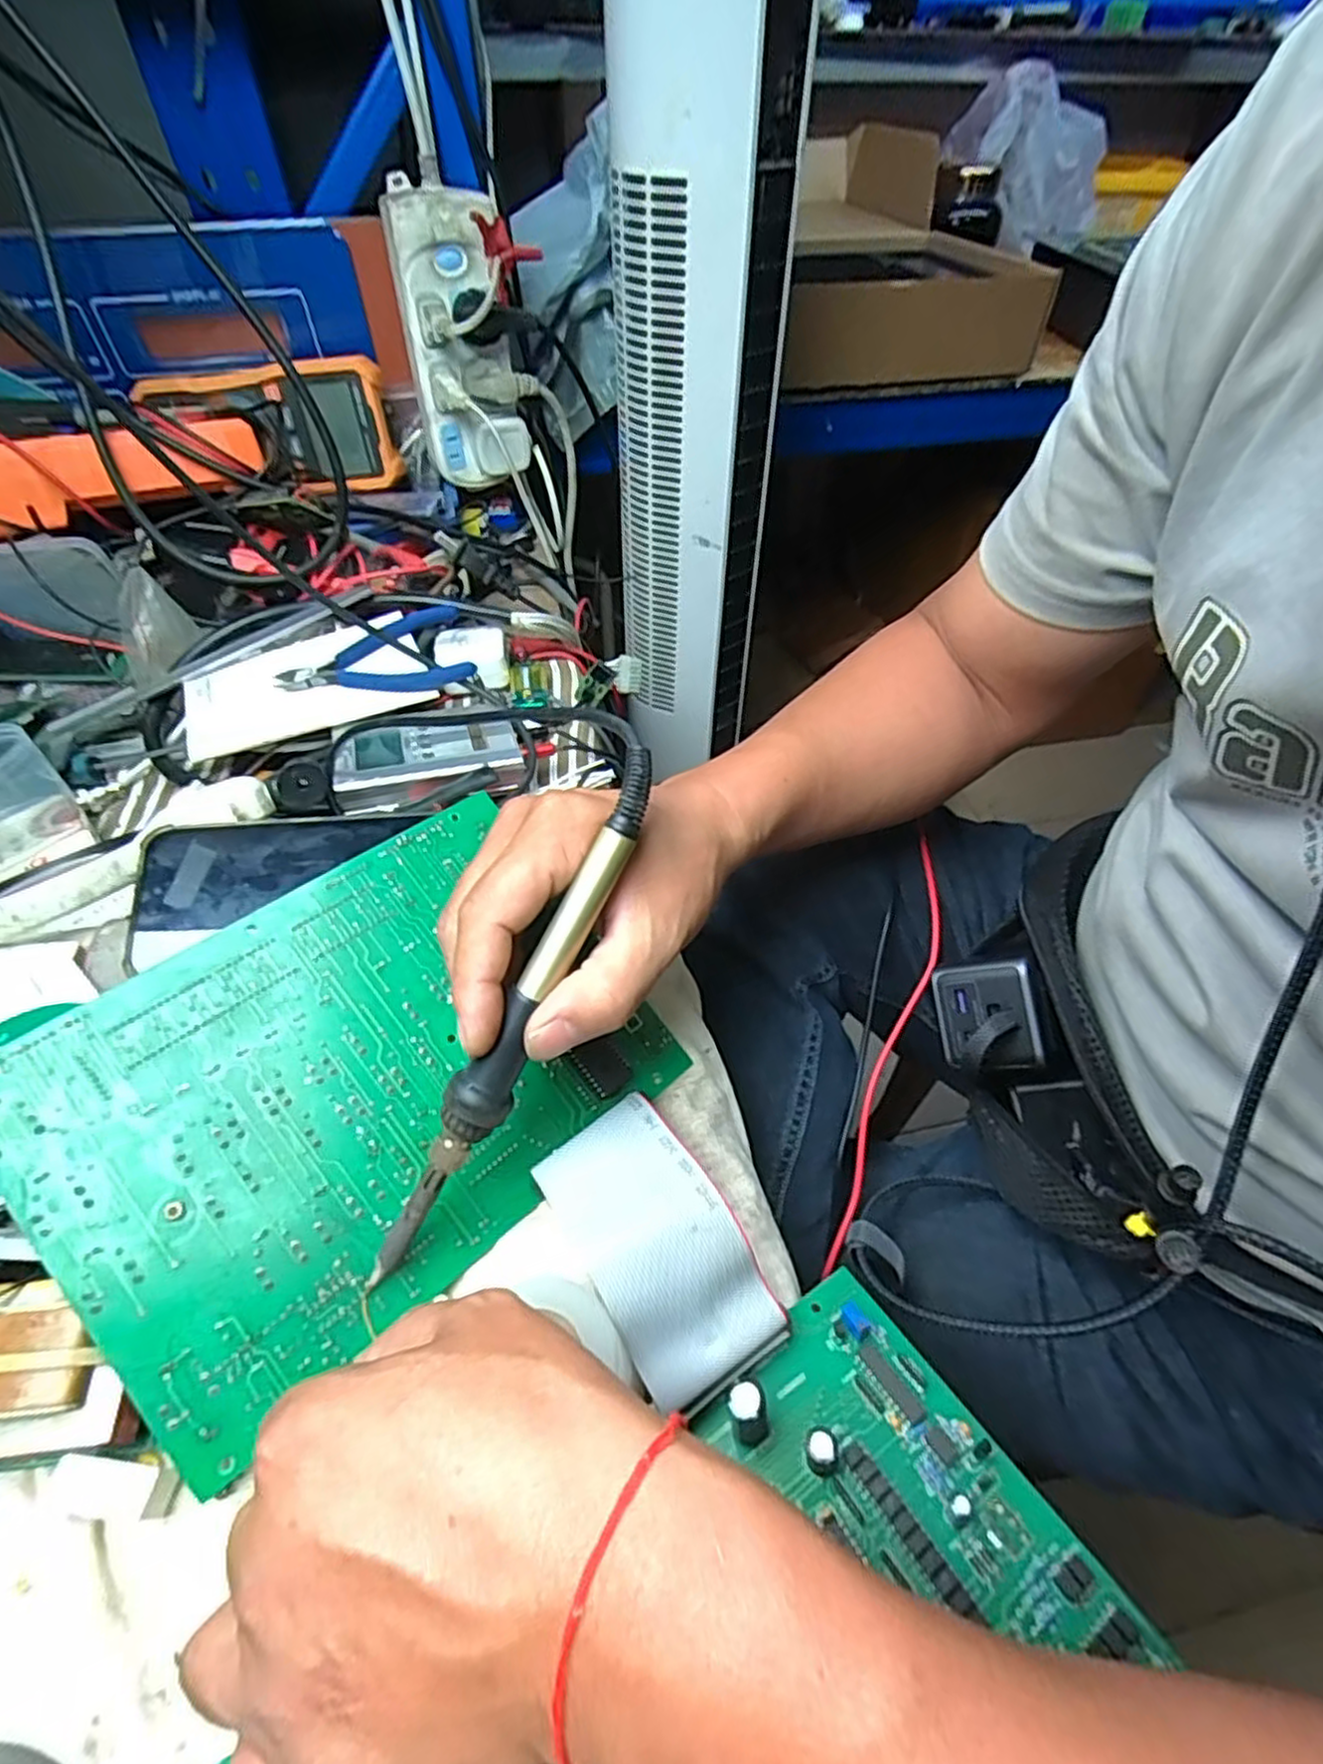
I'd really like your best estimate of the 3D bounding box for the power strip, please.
[{"bbox_3d":[-0.147,-0.394,0.550,0.081,0.177,0.052,-11,50,-11],"label":"power strip"}]

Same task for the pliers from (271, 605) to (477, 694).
[{"bbox_3d":[-0.181,-0.142,0.459,0.115,0.011,0.081,-14,51,-13],"label":"pliers"}]

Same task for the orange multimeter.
[{"bbox_3d":[-0.292,-0.338,0.550,0.173,0.077,0.050,-7,49,-7],"label":"orange multimeter"}]

